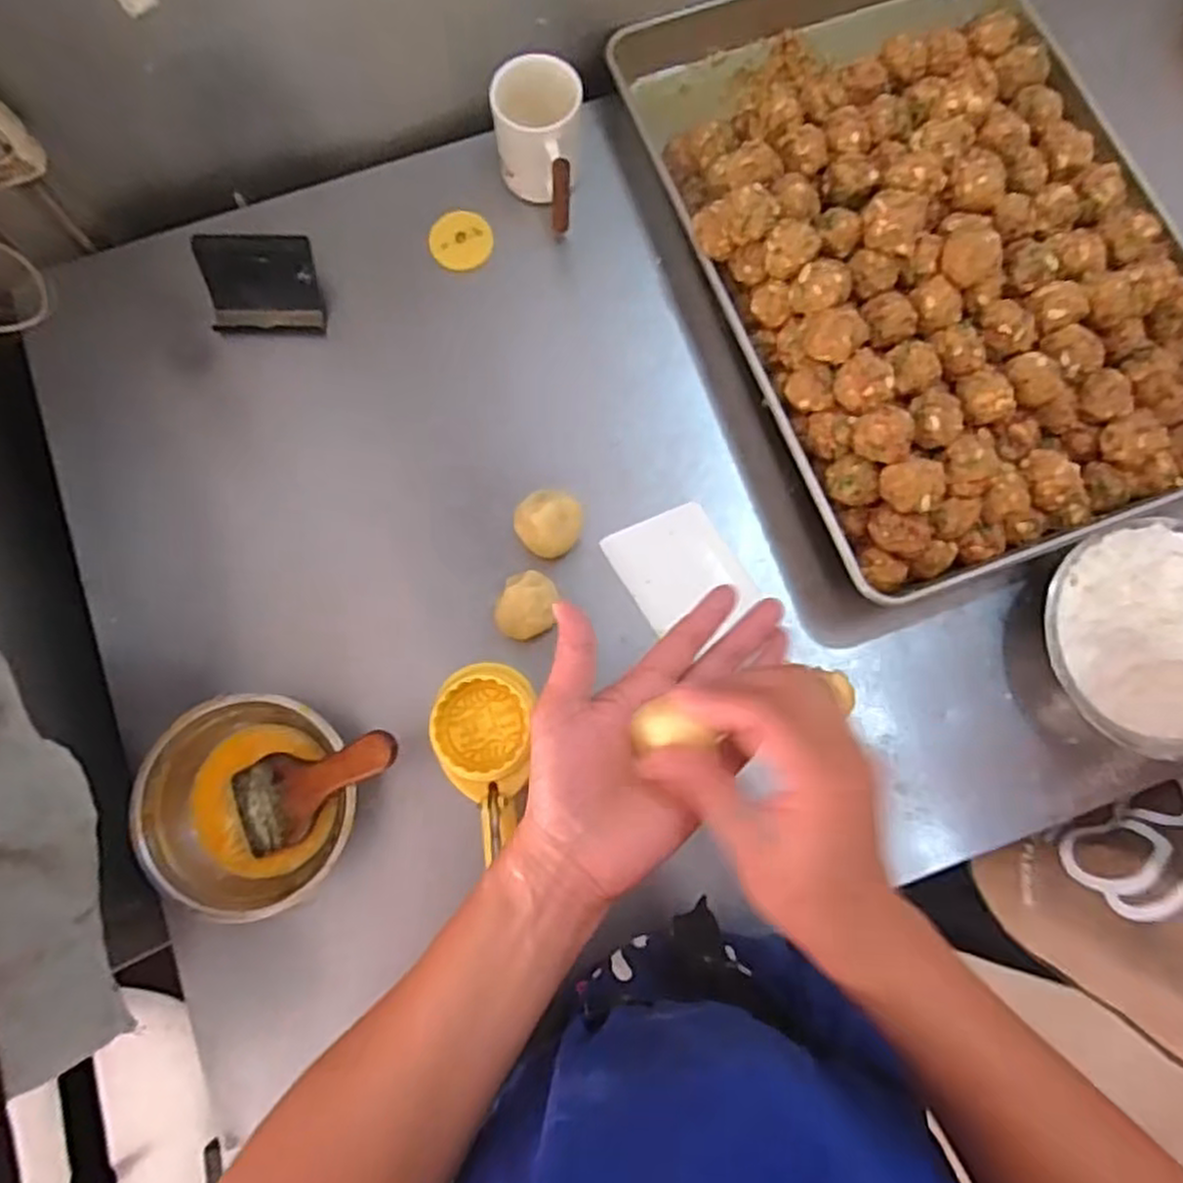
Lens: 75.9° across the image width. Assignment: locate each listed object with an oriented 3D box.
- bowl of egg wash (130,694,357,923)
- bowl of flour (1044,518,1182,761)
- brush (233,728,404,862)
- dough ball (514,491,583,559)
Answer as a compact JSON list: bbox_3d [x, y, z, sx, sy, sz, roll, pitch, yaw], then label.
[{"bbox_3d":[-0.268,0.170,0.611,0.162,0.062,0.163,0,79,0],"label":"bowl of egg wash"},{"bbox_3d":[0.466,0.041,0.640,0.176,0.058,0.184,0,79,0],"label":"bowl of flour"},{"bbox_3d":[-0.215,0.150,0.595,0.153,0.012,0.069,-27,80,15],"label":"brush"},{"bbox_3d":[-0.037,-0.058,0.653,0.058,0.050,0.052,15,80,3],"label":"dough ball"}]

